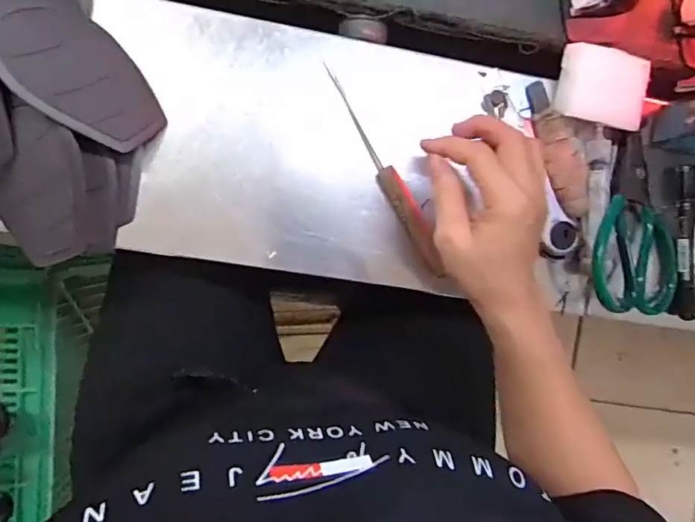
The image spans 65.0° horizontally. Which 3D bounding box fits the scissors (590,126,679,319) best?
[{"bbox_3d":[0.252,-0.031,0.463,0.085,0.019,0.150,6,91,-7],"label":"scissors"}]

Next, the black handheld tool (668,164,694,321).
[{"bbox_3d":[0.299,-0.015,0.479,0.020,0.014,0.134,1,92,-7],"label":"black handheld tool"}]

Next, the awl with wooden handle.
[{"bbox_3d":[0.032,-0.071,0.449,0.017,0.018,0.188,-29,93,-5],"label":"awl with wooden handle"}]

